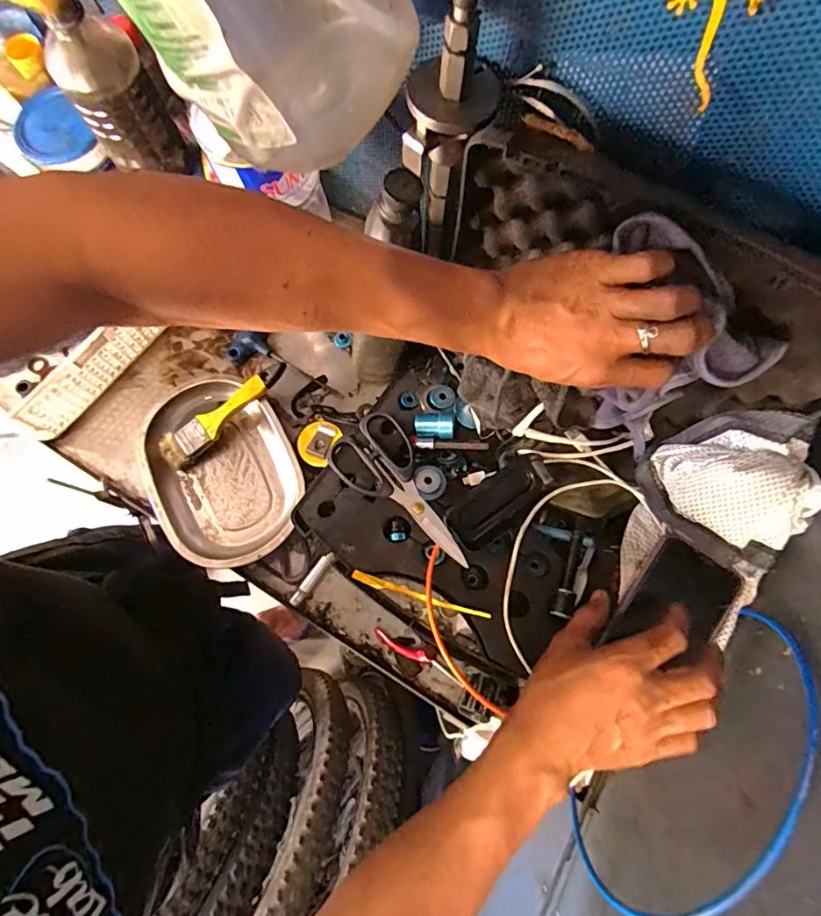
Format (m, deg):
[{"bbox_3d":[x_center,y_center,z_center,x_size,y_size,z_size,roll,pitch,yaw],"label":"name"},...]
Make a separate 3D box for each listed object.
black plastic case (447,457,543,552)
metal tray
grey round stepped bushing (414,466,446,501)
[{"bbox_3d":[0.086,0.046,0.486,0.097,0.021,0.046,-36,79,-8],"label":"black plastic case"},{"bbox_3d":[-0.210,0.015,0.555,0.154,0.045,0.212,-28,78,-6],"label":"metal tray"},{"bbox_3d":[0.020,0.024,0.505,0.031,0.008,0.034,0,77,0],"label":"grey round stepped bushing"}]

